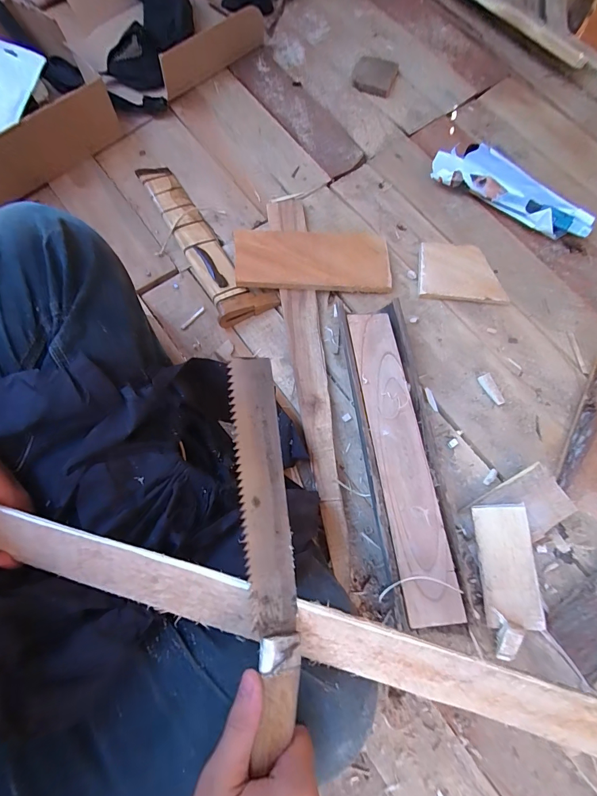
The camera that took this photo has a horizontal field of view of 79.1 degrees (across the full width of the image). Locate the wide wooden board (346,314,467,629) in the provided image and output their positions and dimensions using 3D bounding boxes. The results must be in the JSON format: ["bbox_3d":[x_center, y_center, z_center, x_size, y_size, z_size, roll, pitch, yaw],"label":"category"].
[{"bbox_3d":[0.124,0.062,0.444,0.060,0.021,0.374,-7,73,-4],"label":"wide wooden board"}]

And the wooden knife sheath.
[{"bbox_3d":[-0.172,-0.269,0.584,0.058,0.026,0.329,-28,76,-10],"label":"wooden knife sheath"}]

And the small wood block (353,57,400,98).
[{"bbox_3d":[0.145,-0.614,0.691,0.079,0.012,0.082,19,73,4],"label":"small wood block"}]

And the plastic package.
[{"bbox_3d":[0.351,-0.342,0.602,0.270,0.050,0.089,30,74,7],"label":"plastic package"}]

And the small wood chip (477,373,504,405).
[{"bbox_3d":[0.279,-0.012,0.523,0.016,0.011,0.047,-22,75,-8],"label":"small wood chip"}]

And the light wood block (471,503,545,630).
[{"bbox_3d":[0.251,0.201,0.436,0.058,0.010,0.137,-6,79,17],"label":"light wood block"}]

